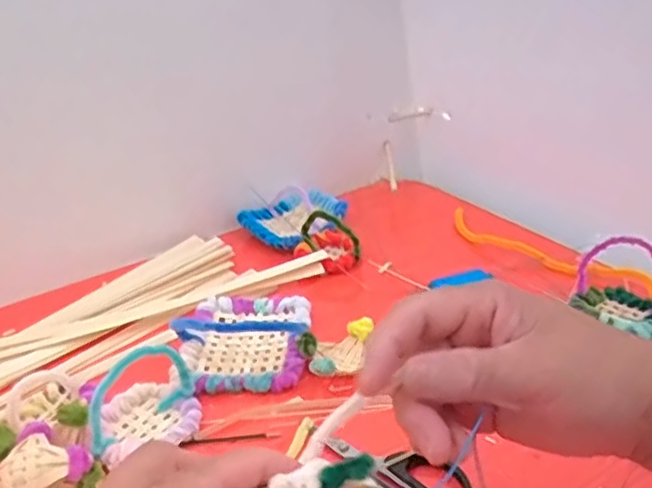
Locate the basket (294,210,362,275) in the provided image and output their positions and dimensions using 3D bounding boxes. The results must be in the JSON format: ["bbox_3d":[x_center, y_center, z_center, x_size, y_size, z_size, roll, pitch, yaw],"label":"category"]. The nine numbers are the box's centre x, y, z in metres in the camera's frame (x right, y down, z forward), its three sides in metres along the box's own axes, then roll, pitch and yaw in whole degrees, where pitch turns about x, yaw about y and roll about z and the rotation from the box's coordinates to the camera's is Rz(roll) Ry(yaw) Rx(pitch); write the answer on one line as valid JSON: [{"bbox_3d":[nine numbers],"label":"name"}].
[{"bbox_3d":[-0.001,-0.004,0.581,0.049,0.040,0.065,-24,35,-31],"label":"basket"}]

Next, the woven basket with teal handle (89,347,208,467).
[{"bbox_3d":[-0.115,0.092,0.405,0.068,0.054,0.064,-16,31,-21],"label":"woven basket with teal handle"}]

